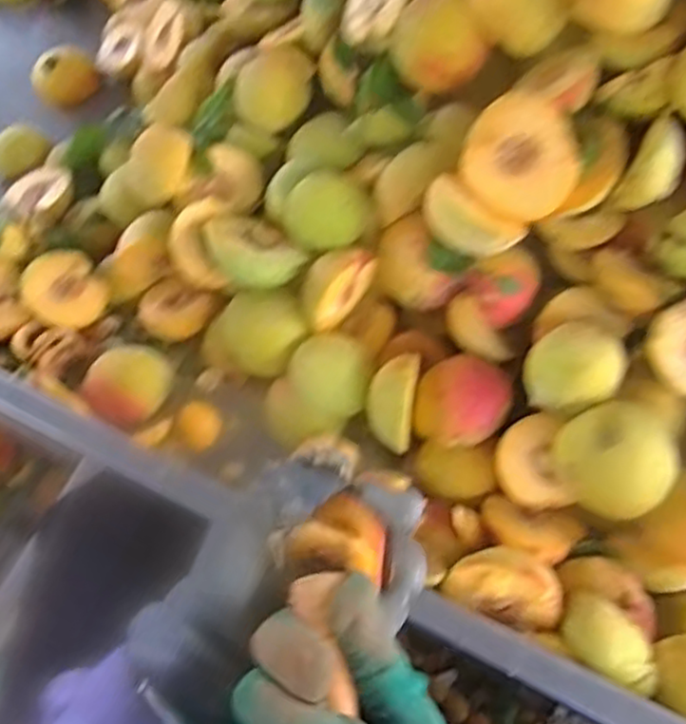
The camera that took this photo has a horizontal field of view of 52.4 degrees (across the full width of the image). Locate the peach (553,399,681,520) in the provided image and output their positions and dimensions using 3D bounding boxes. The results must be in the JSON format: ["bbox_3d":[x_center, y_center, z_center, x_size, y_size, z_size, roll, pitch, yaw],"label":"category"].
[{"bbox_3d":[0.170,0.060,0.434,0.061,0.056,0.067,0,58,-1],"label":"peach"}]

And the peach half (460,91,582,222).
[{"bbox_3d":[0.112,-0.128,0.440,0.067,0.074,0.034,-12,11,29],"label":"peach half"}]

